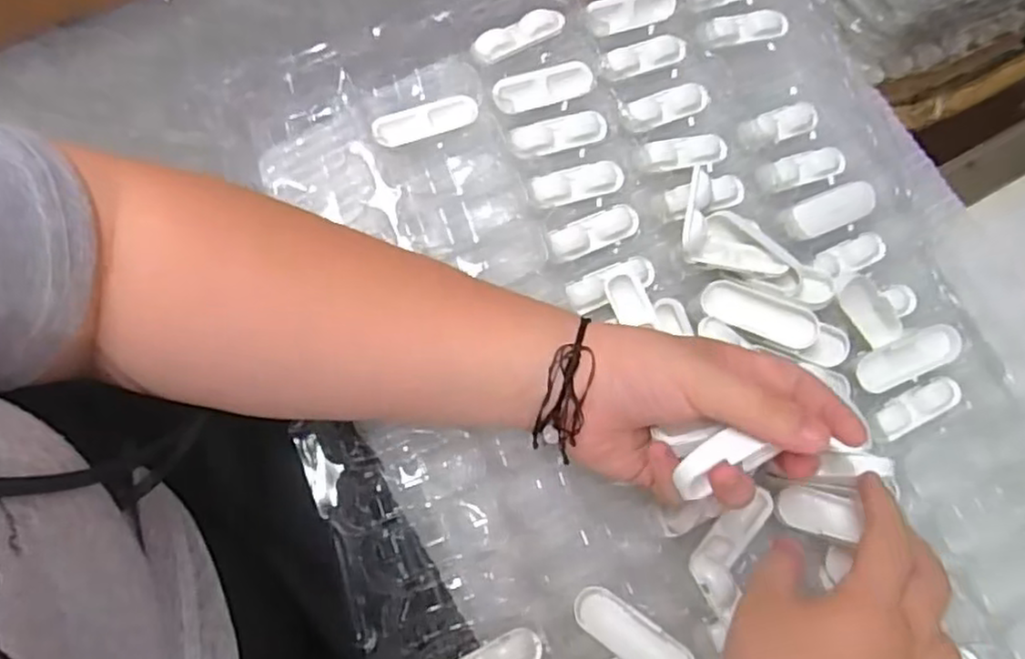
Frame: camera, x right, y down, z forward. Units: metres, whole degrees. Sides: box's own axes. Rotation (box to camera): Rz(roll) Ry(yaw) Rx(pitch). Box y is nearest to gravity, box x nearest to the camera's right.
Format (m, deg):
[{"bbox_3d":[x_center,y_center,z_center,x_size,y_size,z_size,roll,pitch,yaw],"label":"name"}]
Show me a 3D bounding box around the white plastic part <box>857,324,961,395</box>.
[{"bbox_3d":[0.235,0.019,0.421,0.064,0.017,0.023,-25,74,-6],"label":"white plastic part"}]

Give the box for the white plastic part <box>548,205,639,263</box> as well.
[{"bbox_3d":[0.048,-0.057,0.415,0.062,0.008,0.018,-24,74,-19],"label":"white plastic part"}]

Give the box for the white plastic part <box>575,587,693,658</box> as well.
[{"bbox_3d":[0.061,0.157,0.355,0.065,0.010,0.023,31,76,26],"label":"white plastic part"}]

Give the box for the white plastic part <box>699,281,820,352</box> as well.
[{"bbox_3d":[0.143,-0.008,0.406,0.064,0.015,0.024,25,76,8],"label":"white plastic part"}]

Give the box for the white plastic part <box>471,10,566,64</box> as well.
[{"bbox_3d":[0.004,-0.179,0.427,0.059,0.007,0.017,-27,75,-6],"label":"white plastic part"}]

